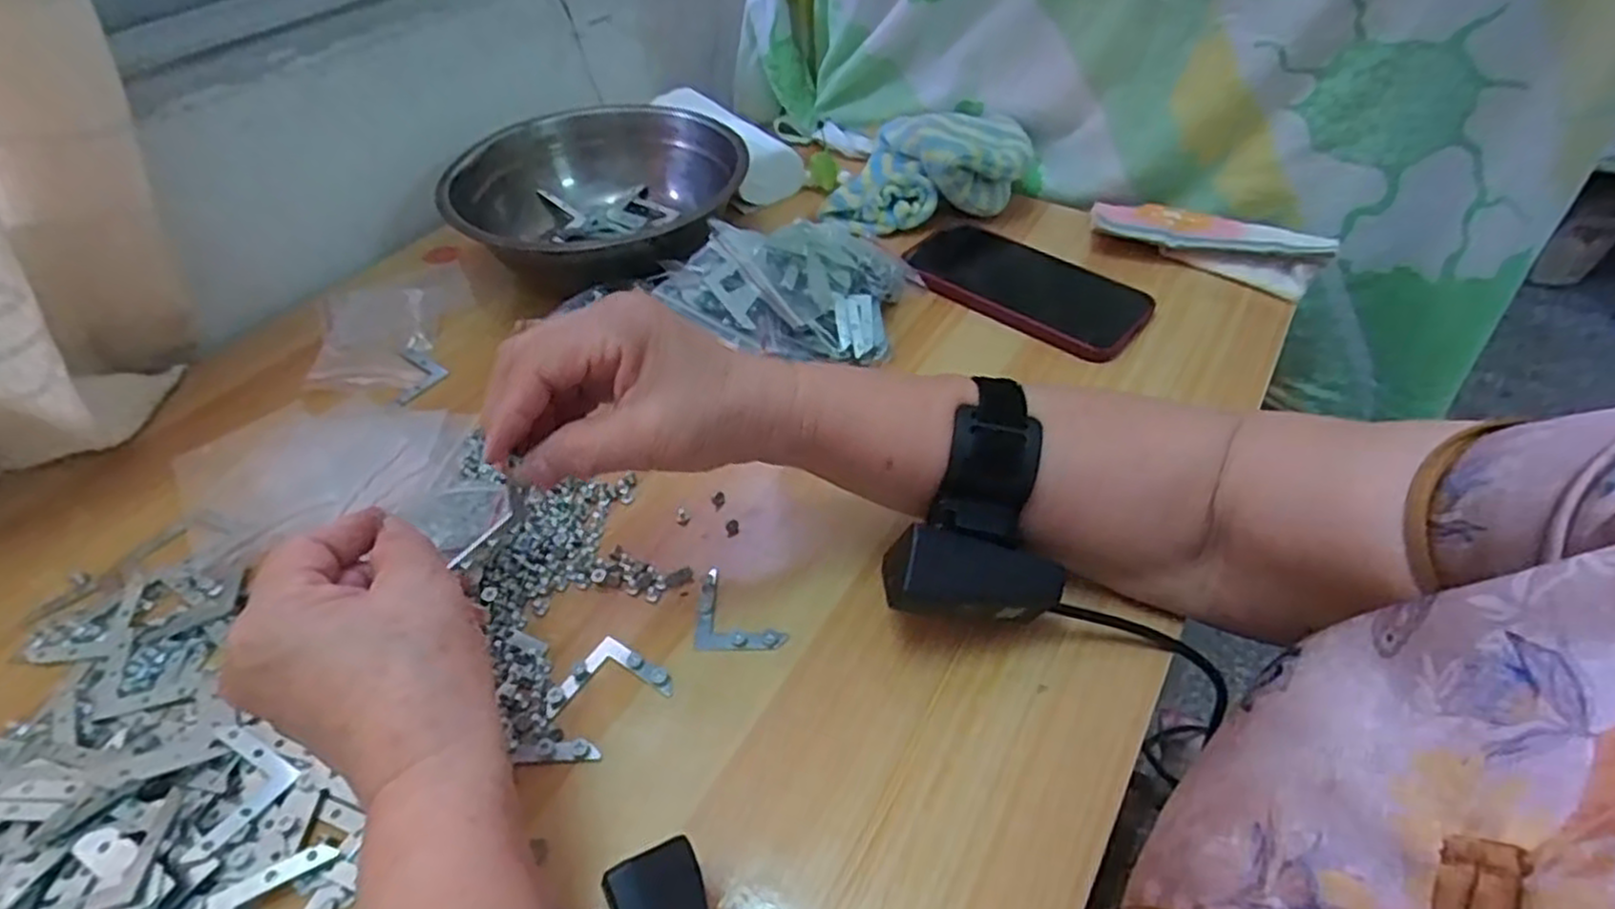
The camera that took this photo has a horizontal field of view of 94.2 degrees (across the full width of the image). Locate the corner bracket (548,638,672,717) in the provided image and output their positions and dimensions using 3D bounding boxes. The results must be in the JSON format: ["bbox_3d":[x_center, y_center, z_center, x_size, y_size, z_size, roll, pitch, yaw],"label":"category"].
[{"bbox_3d":[-0.089,0.096,0.333,0.053,0.004,0.032,-10,47,-7],"label":"corner bracket"}]

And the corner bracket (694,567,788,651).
[{"bbox_3d":[-0.031,0.072,0.352,0.040,0.004,0.042,-2,47,1],"label":"corner bracket"}]

